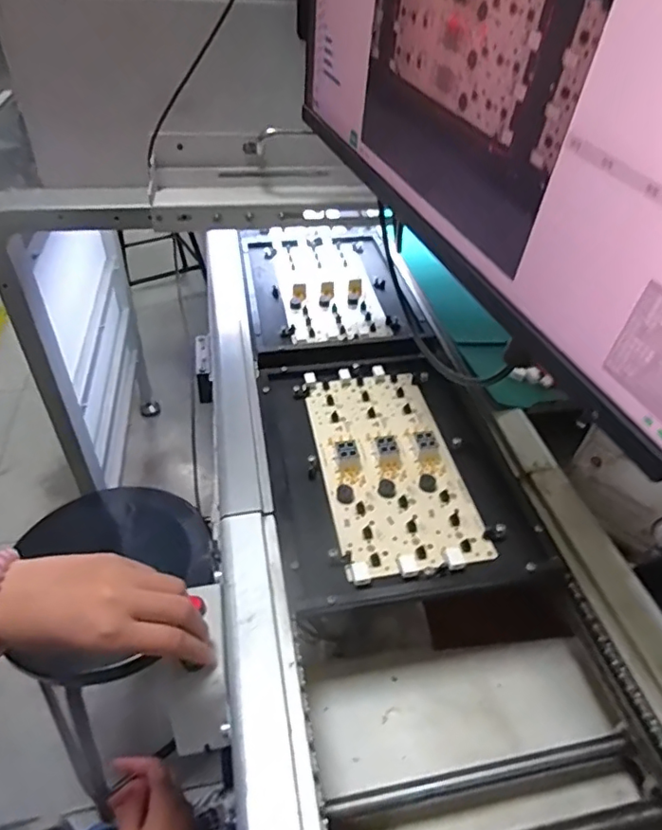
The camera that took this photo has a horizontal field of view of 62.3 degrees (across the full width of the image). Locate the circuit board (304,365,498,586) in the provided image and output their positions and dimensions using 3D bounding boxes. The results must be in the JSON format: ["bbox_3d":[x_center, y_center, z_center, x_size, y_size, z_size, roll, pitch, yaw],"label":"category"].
[{"bbox_3d":[0.054,0.041,0.550,0.130,0.024,0.262,-5,42,-9],"label":"circuit board"}]

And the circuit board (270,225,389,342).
[{"bbox_3d":[-0.011,-0.203,0.803,0.128,0.024,0.305,-5,42,-9],"label":"circuit board"}]

